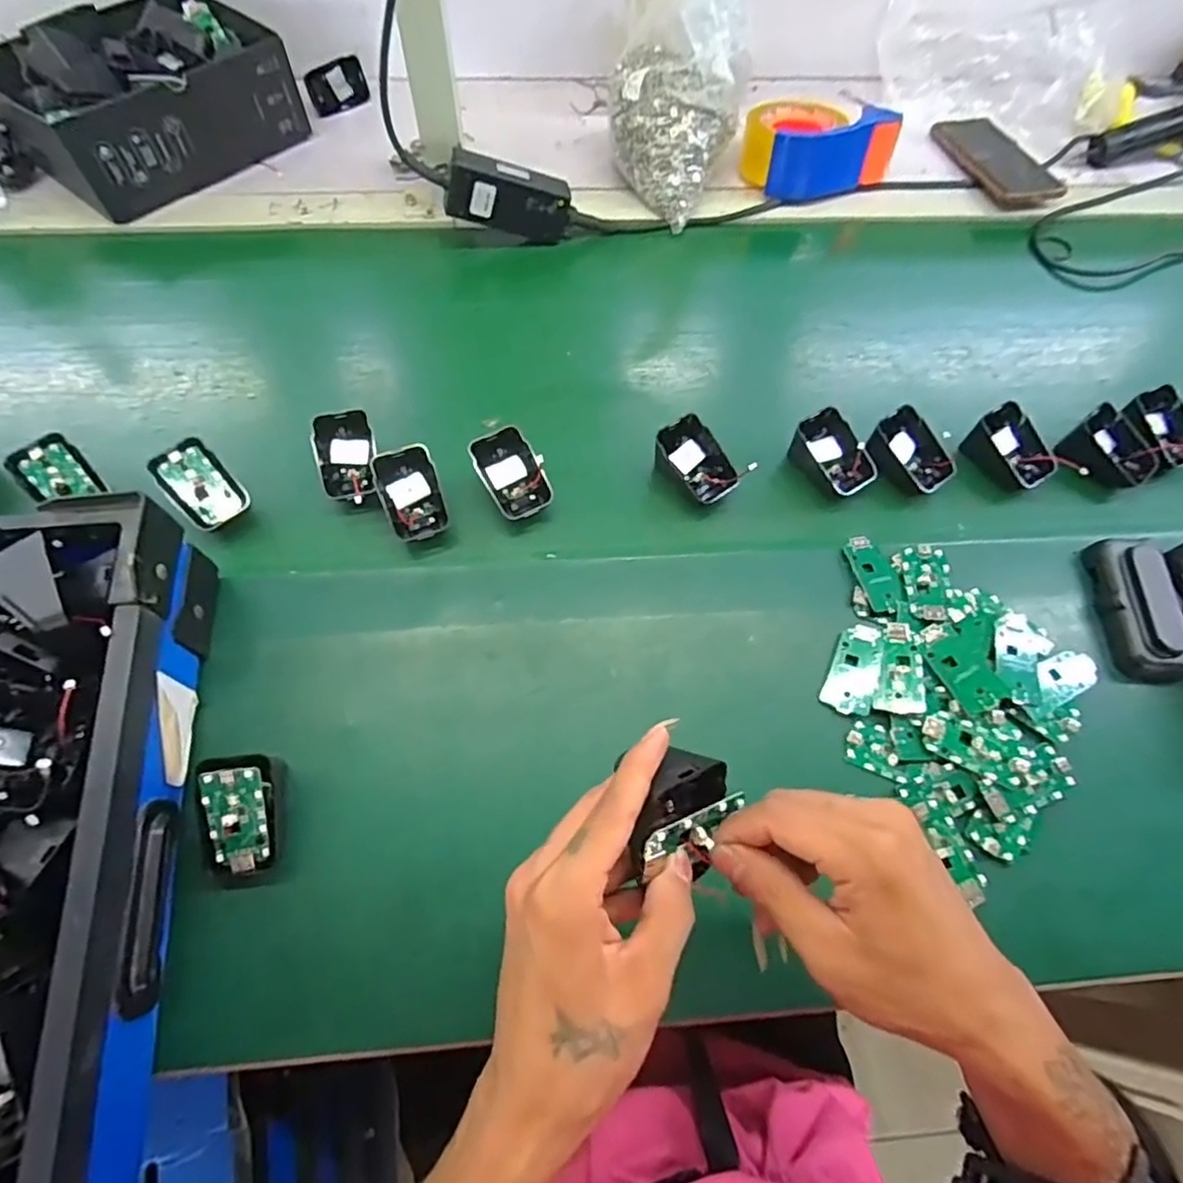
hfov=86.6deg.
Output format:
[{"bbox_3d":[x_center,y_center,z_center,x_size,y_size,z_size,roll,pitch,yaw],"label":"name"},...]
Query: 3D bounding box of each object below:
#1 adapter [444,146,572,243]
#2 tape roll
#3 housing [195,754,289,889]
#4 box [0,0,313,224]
[{"bbox_3d":[-0.076,-0.375,0.601,0.120,0.054,0.028,4,62,-22],"label":"adapter"},{"bbox_3d":[0.237,-0.483,0.671,0.148,0.060,0.103,-2,64,-3],"label":"tape roll"},{"bbox_3d":[-0.206,0.132,0.365,0.038,0.042,0.069,-5,64,-4],"label":"housing"},{"bbox_3d":[-0.444,-0.508,0.644,0.183,0.095,0.255,37,68,15],"label":"box"}]

